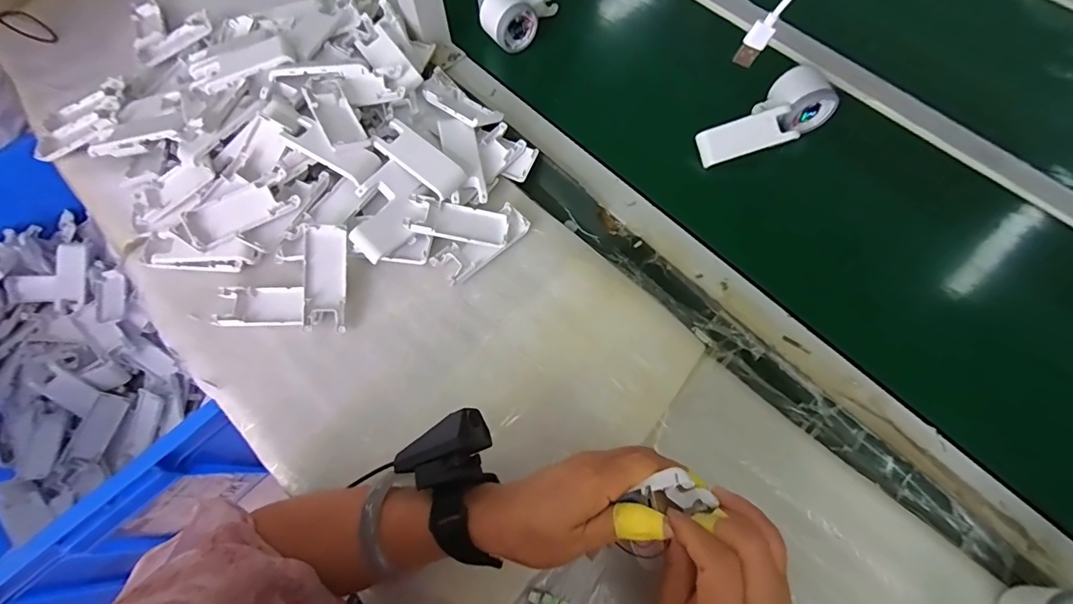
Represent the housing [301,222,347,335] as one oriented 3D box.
[{"bbox_3d":[-0.206,-0.024,0.455,0.037,0.018,0.100,-2,83,0],"label":"housing"}]

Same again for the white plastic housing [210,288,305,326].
[{"bbox_3d":[-0.268,0.004,0.458,0.087,0.010,0.039,-2,66,0],"label":"white plastic housing"}]

